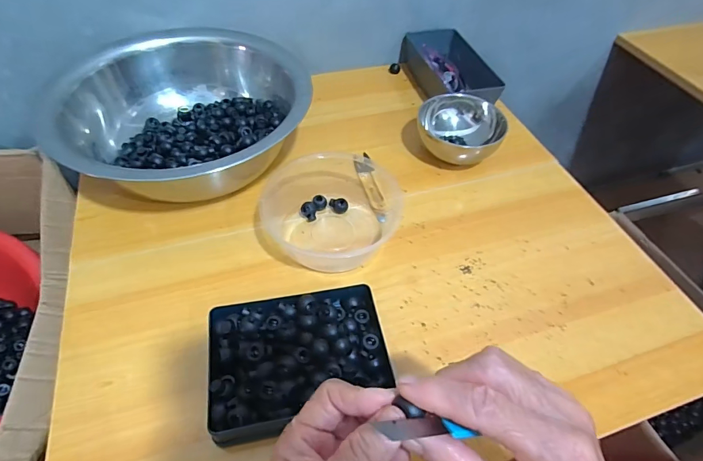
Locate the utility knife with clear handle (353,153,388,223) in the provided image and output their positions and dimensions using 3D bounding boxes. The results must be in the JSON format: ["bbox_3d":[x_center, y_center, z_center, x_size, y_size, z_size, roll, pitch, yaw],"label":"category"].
[{"bbox_3d":[0.024,-0.059,0.506,0.023,0.012,0.120,-5,53,-11],"label":"utility knife with clear handle"}]

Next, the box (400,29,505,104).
[{"bbox_3d":[0.153,-0.243,0.636,0.096,0.053,0.175,-11,52,-12],"label":"box"}]

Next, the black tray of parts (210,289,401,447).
[{"bbox_3d":[-0.042,0.105,0.345,0.149,0.039,0.112,-8,53,-13],"label":"black tray of parts"}]

